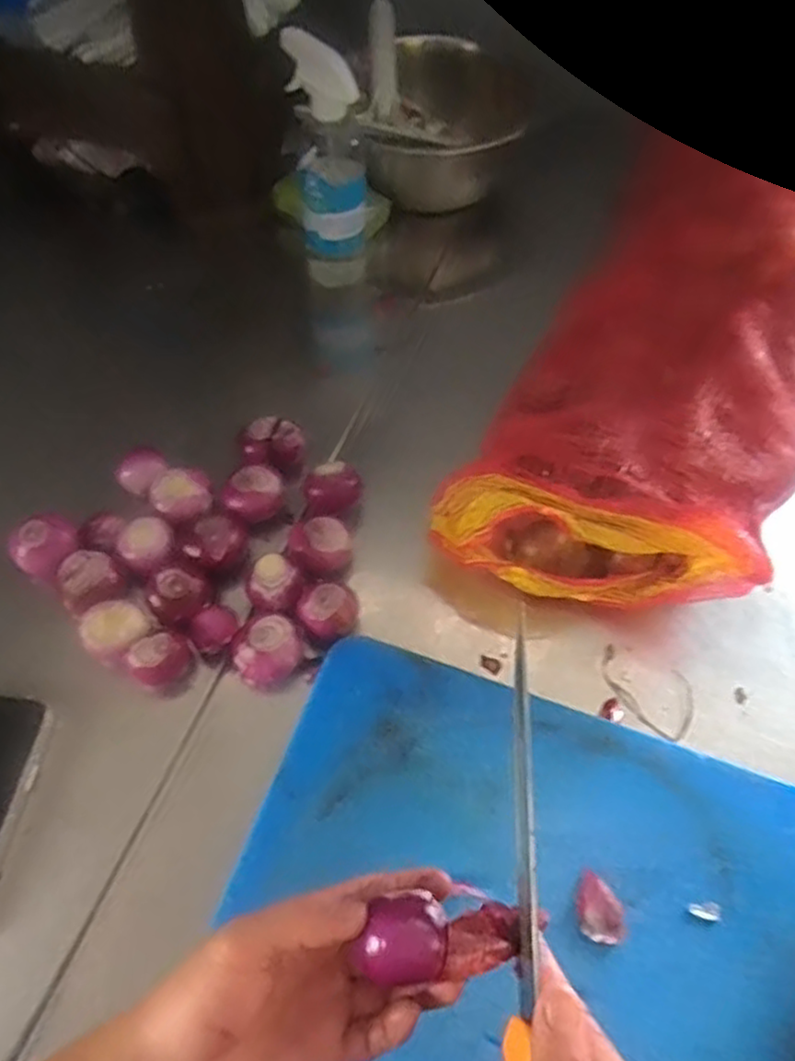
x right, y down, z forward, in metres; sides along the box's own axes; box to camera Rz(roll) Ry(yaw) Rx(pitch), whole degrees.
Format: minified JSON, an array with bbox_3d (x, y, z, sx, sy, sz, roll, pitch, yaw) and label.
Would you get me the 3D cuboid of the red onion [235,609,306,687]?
[{"bbox_3d":[-0.100,0.095,0.565,0.047,0.037,0.051,1,60,-2],"label":"red onion"}]

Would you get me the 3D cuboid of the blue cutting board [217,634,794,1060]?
[{"bbox_3d":[0.090,0.254,0.470,0.384,0.021,0.292,18,60,8],"label":"blue cutting board"}]

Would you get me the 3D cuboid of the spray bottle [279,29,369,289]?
[{"bbox_3d":[-0.065,-0.349,0.716,0.069,0.234,0.053,-4,60,-5],"label":"spray bottle"}]

